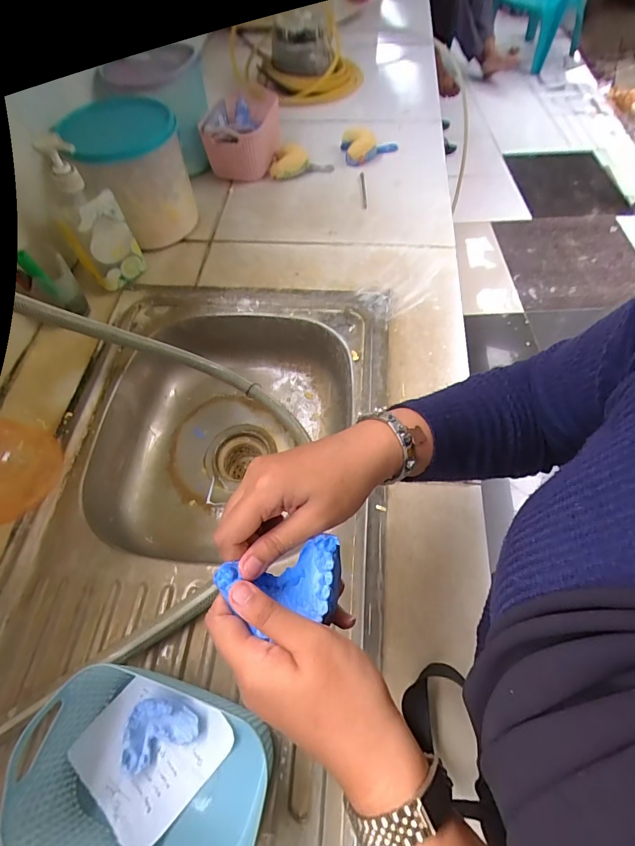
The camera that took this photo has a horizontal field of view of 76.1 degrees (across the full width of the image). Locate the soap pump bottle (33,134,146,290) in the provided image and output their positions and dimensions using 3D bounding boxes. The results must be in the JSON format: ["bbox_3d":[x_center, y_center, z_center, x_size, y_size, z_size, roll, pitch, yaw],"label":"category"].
[{"bbox_3d":[-0.304,-0.271,0.566,0.062,0.177,0.076,3,60,5],"label":"soap pump bottle"}]

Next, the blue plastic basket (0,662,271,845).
[{"bbox_3d":[-0.124,0.266,0.306,0.176,0.080,0.114,14,62,11],"label":"blue plastic basket"}]

